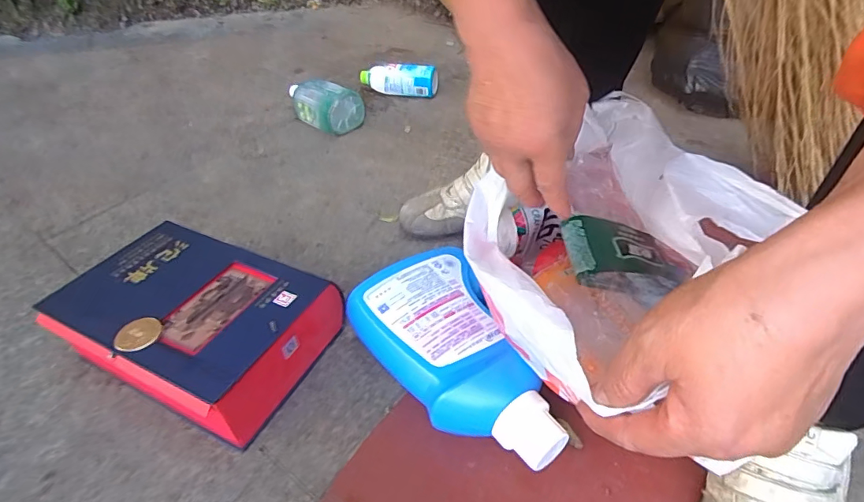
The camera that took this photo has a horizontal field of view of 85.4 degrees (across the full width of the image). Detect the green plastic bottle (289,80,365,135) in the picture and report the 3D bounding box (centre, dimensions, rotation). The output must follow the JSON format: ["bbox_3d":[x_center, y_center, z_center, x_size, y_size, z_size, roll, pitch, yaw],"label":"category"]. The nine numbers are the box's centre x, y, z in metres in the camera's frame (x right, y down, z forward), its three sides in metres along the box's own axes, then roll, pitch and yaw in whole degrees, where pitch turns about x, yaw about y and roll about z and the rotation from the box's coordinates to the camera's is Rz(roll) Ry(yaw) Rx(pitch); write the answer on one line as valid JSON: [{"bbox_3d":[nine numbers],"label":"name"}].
[{"bbox_3d":[-0.249,-0.326,1.043,0.189,0.081,0.111,28,51,30],"label":"green plastic bottle"}]

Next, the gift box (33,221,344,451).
[{"bbox_3d":[-0.281,0.084,0.569,0.277,0.105,0.189,17,46,21],"label":"gift box"}]

